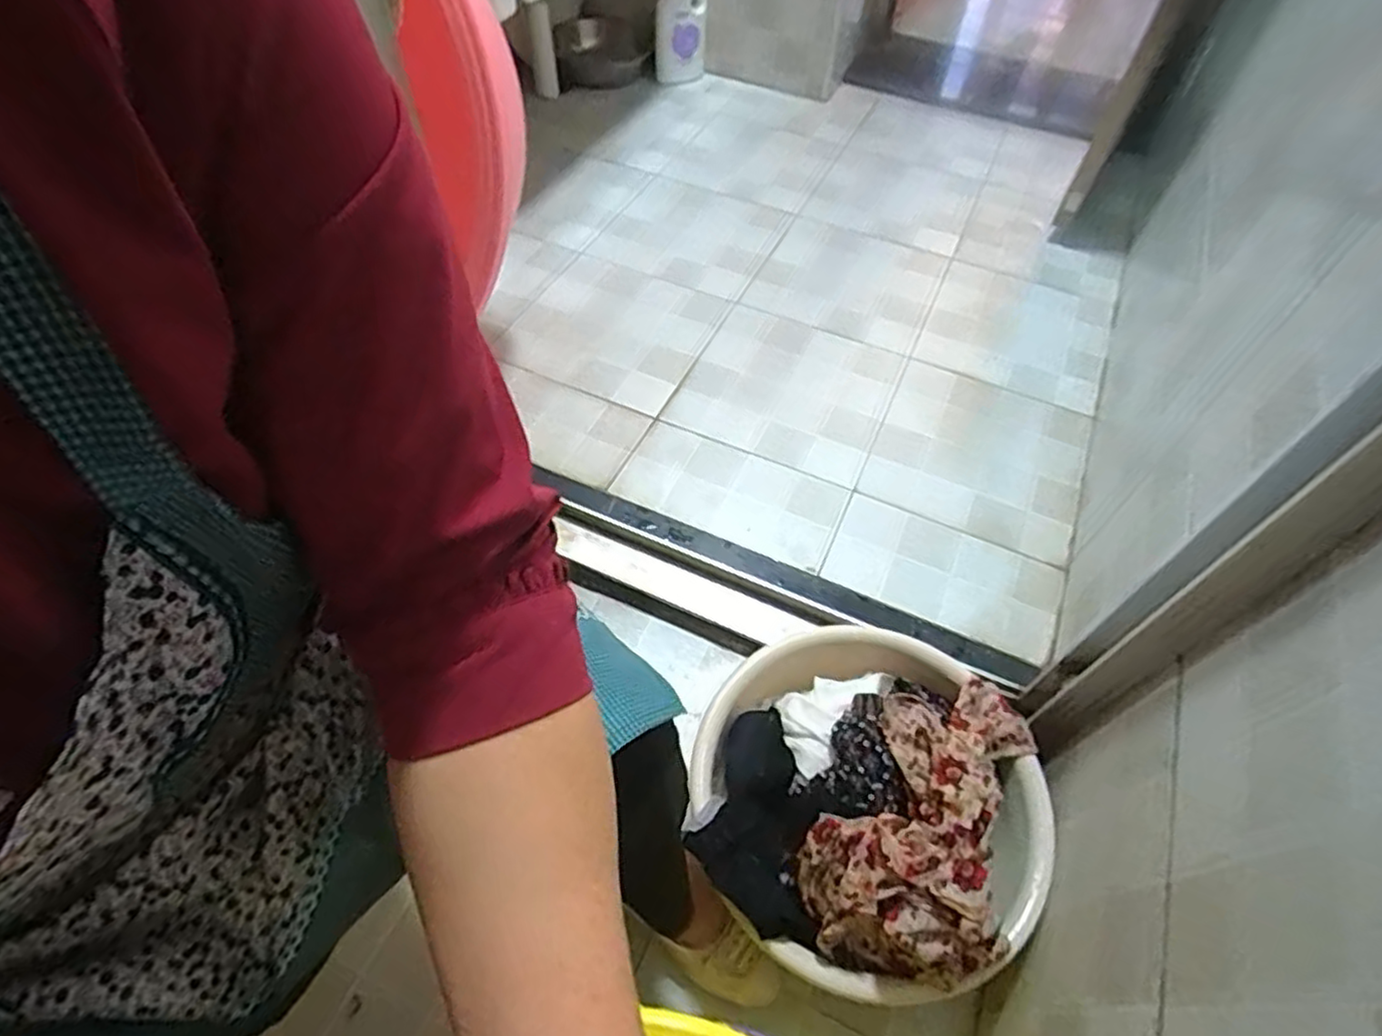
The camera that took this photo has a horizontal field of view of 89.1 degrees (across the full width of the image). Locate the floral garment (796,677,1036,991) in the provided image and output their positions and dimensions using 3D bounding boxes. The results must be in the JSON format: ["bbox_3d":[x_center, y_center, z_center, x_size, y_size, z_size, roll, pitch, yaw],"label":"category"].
[{"bbox_3d":[0.204,0.239,0.592,0.158,0.083,0.274,26,57,15],"label":"floral garment"}]

